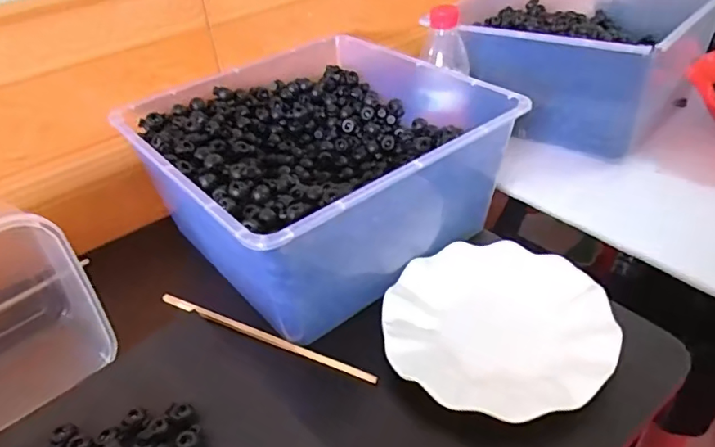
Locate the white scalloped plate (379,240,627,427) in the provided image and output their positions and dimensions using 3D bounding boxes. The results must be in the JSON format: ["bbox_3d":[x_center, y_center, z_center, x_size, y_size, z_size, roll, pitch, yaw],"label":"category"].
[{"bbox_3d":[0.116,0.088,0.461,0.179,0.029,0.183,-3,38,2],"label":"white scalloped plate"}]

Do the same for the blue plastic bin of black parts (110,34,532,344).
[{"bbox_3d":[-0.046,-0.061,0.560,0.288,0.129,0.301,-30,44,-28],"label":"blue plastic bin of black parts"}]

